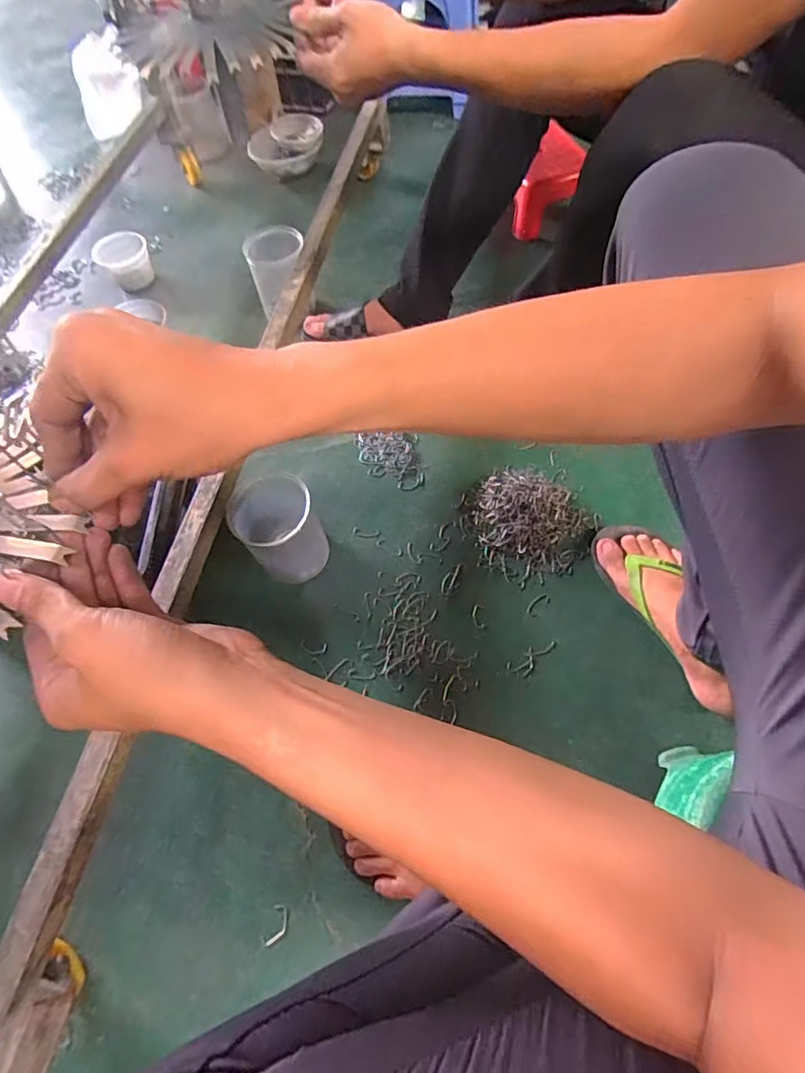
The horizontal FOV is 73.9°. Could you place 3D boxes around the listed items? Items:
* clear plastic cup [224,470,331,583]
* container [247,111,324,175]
[{"bbox_3d":[-0.167,-0.006,0.731,0.108,0.105,0.115,-2,62,3],"label":"clear plastic cup"},{"bbox_3d":[-0.258,-0.892,1.214,0.153,0.060,0.153,-2,61,4],"label":"container"}]

